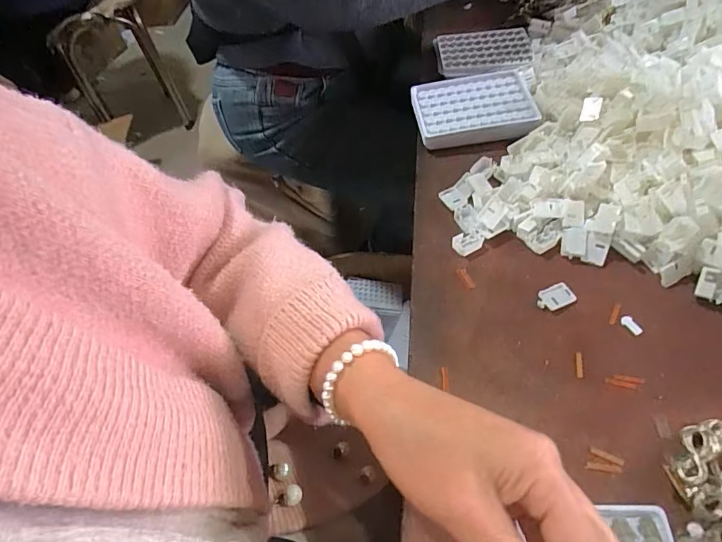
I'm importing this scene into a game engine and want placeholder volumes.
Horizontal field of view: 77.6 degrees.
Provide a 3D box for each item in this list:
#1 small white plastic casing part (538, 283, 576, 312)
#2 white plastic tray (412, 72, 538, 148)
[{"bbox_3d":[0.170,0.023,0.394,0.034,0.004,0.020,-22,55,-11],"label":"small white plastic casing part"},{"bbox_3d":[0.132,-0.190,0.534,0.132,0.026,0.110,-6,53,1],"label":"white plastic tray"}]

